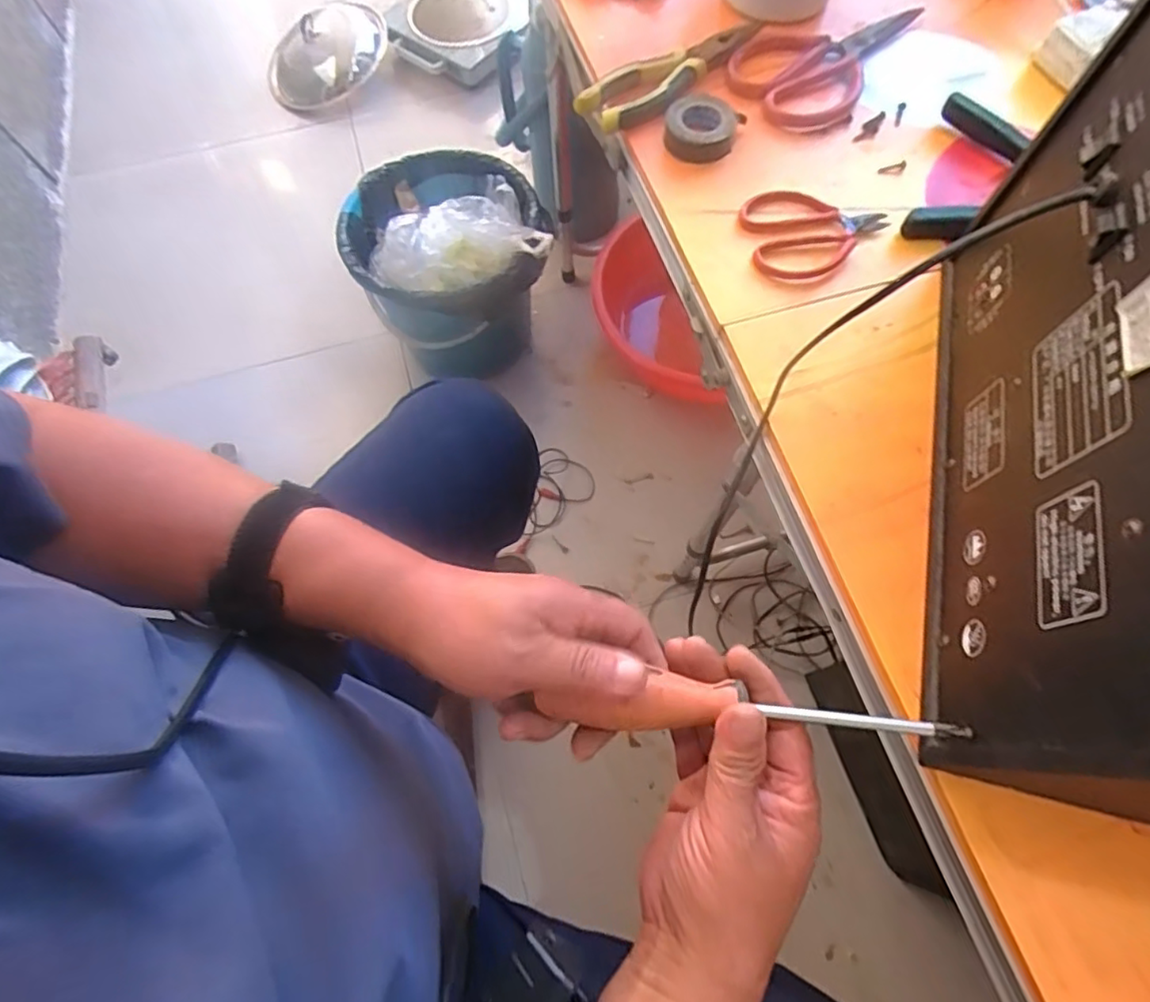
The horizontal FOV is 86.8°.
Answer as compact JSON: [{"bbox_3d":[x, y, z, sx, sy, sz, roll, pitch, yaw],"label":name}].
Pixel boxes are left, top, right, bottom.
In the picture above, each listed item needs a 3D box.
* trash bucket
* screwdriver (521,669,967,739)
[{"bbox_3d":[-0.190,-0.357,0.978,0.276,0.267,0.274,-1,68,2],"label":"trash bucket"},{"bbox_3d":[0.083,0.102,0.298,0.193,0.026,0.025,1,68,4],"label":"screwdriver"}]

